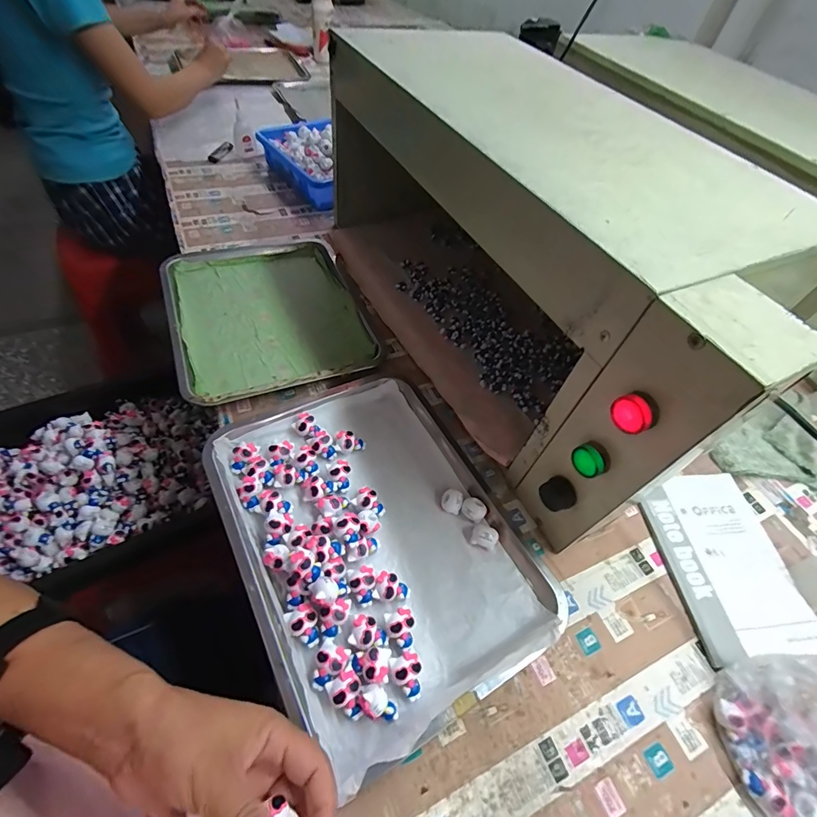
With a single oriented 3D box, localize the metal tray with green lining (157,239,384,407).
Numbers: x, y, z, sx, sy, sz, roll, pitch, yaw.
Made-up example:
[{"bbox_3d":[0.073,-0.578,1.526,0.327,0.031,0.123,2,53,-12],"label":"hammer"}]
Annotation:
[{"bbox_3d":[-0.209,-0.152,0.614,0.261,0.028,0.335,-16,57,-18],"label":"metal tray with green lining"}]

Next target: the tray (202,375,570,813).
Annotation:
[{"bbox_3d":[-0.032,0.117,0.428,0.263,0.044,0.344,-22,59,-22],"label":"tray"}]

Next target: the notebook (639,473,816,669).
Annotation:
[{"bbox_3d":[0.351,0.165,0.464,0.137,0.006,0.191,-2,54,-9],"label":"notebook"}]

